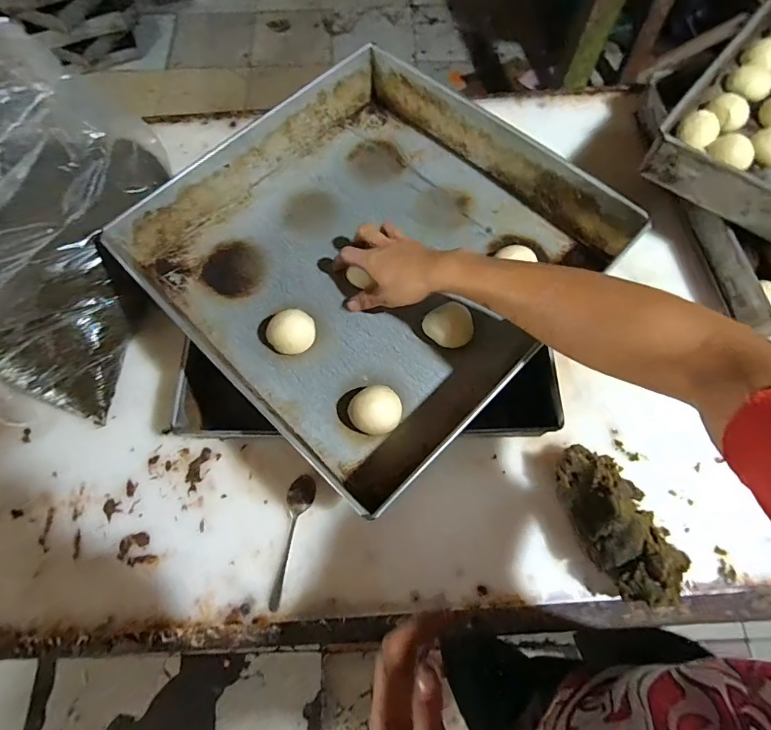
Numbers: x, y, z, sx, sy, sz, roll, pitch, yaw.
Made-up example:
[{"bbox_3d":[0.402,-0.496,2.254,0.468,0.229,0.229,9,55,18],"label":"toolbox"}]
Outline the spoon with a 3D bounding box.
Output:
[{"bbox_3d":[-0.100,0.186,0.457,0.032,0.012,0.134,7,70,4],"label":"spoon"}]

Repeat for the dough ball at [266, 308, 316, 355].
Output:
[{"bbox_3d":[-0.102,-0.036,0.466,0.050,0.028,0.045,-35,73,-11],"label":"dough ball"}]

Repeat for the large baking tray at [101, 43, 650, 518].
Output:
[{"bbox_3d":[-0.014,-0.128,0.491,0.407,0.090,0.408,-44,74,-13],"label":"large baking tray"}]

